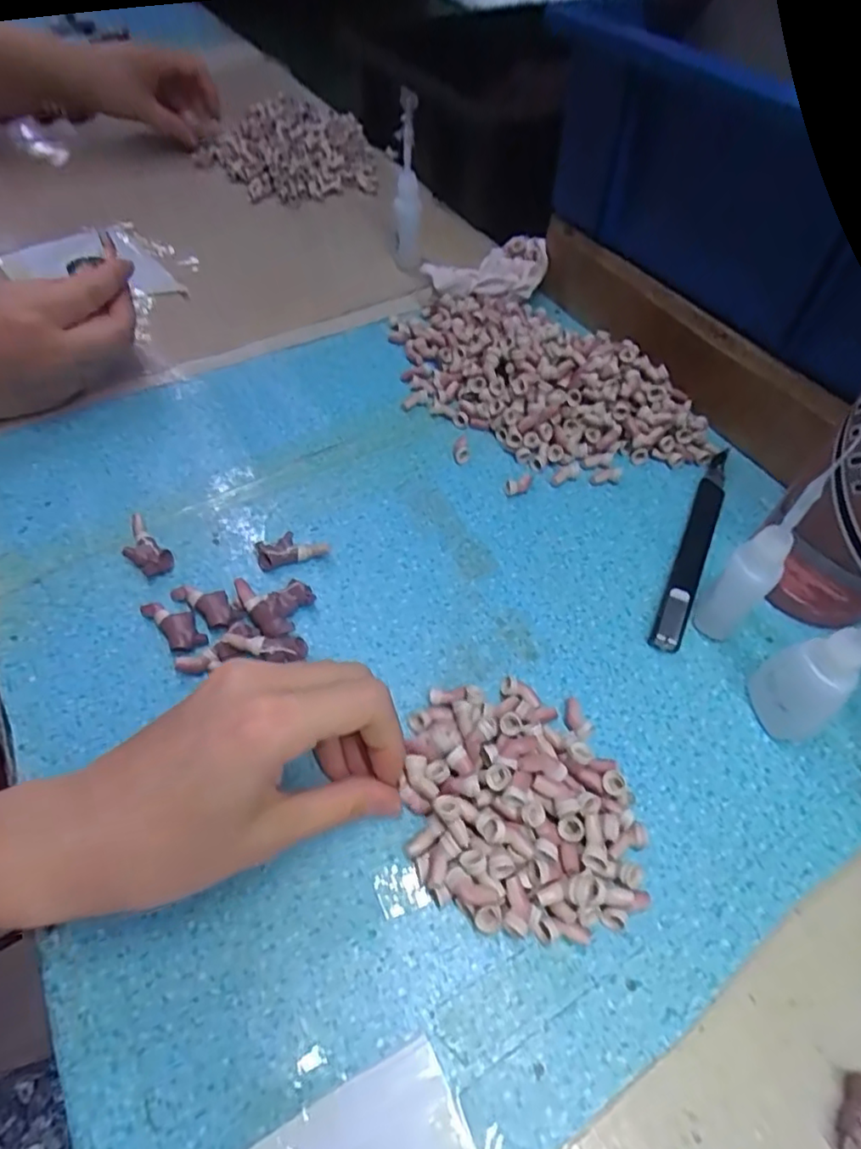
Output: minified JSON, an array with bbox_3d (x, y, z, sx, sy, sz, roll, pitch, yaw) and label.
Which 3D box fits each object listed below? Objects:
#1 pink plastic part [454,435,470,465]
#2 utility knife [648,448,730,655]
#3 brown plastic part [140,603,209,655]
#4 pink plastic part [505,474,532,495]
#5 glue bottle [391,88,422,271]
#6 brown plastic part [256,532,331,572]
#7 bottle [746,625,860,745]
[{"bbox_3d":[0.020,-0.079,0.380,0.010,0.004,0.025,6,55,2],"label":"pink plastic part"},{"bbox_3d":[0.149,-0.019,0.341,0.014,0.010,0.150,23,57,14],"label":"utility knife"},{"bbox_3d":[-0.126,0.024,0.298,0.016,0.010,0.038,-36,63,-24],"label":"brown plastic part"},{"bbox_3d":[0.053,-0.053,0.363,0.020,0.005,0.010,-23,59,-17],"label":"pink plastic part"},{"bbox_3d":[-0.019,-0.303,0.476,0.021,0.112,0.031,2,55,0],"label":"glue bottle"},{"bbox_3d":[-0.074,-0.014,0.327,0.037,0.013,0.015,-14,57,-11],"label":"brown plastic part"},{"bbox_3d":[0.163,0.038,0.250,0.022,0.097,0.032,-32,62,-22],"label":"bottle"}]

